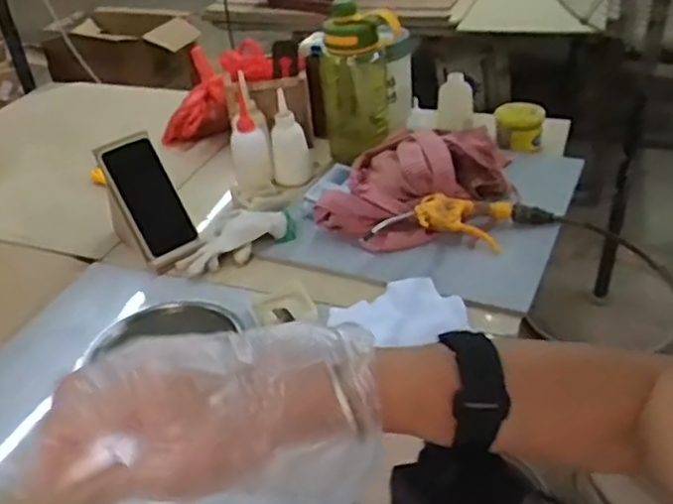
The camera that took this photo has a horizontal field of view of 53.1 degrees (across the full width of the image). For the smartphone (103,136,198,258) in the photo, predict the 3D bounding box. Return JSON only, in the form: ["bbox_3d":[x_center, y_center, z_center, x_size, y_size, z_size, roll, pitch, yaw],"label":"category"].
[{"bbox_3d":[-0.262,-0.078,0.954,0.074,0.160,0.015,-29,5,-29],"label":"smartphone"}]

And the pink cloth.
[{"bbox_3d":[0.109,-0.098,0.969,0.215,0.091,0.230,16,41,27],"label":"pink cloth"}]

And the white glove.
[{"bbox_3d":[-0.147,-0.020,0.966,0.176,0.039,0.081,-21,39,-21],"label":"white glove"}]

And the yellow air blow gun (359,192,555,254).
[{"bbox_3d":[0.171,-0.037,0.924,0.245,0.047,0.118,6,37,15],"label":"yellow air blow gun"}]

